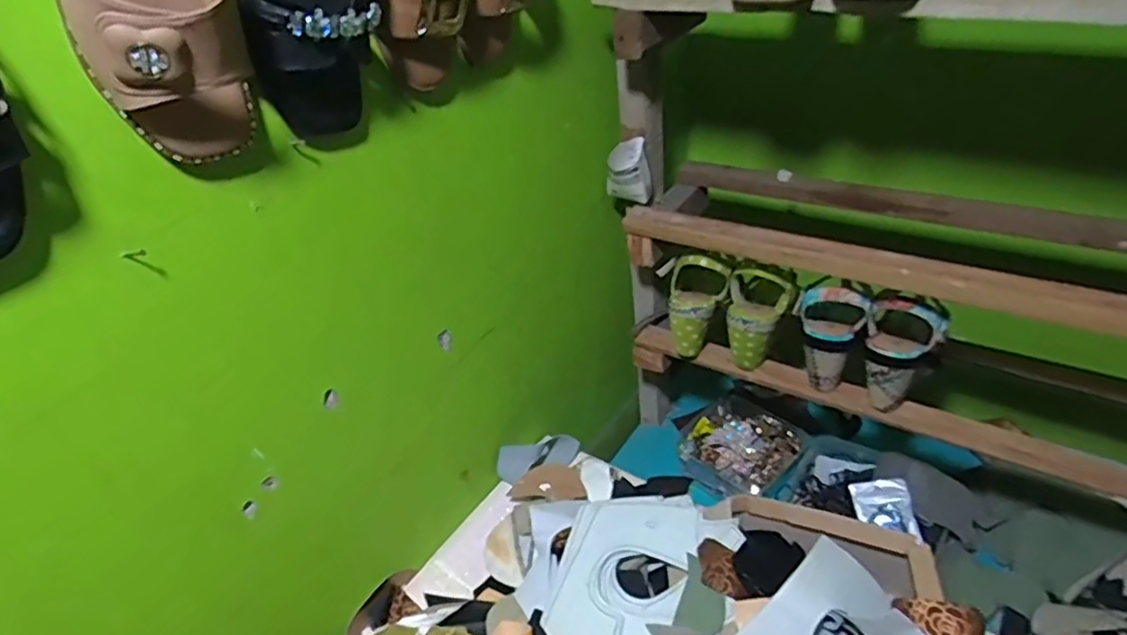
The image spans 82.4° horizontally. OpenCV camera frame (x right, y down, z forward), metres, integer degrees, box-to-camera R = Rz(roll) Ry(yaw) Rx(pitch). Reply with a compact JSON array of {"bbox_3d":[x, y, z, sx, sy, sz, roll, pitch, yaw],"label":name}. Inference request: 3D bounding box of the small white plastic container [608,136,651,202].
[{"bbox_3d":[0.087,-0.195,0.862,0.055,0.081,0.043,-1,35,9],"label":"small white plastic container"}]

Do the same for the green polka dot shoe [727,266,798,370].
[{"bbox_3d":[0.257,-0.002,0.845,0.080,0.128,0.074,5,36,17],"label":"green polka dot shoe"}]

